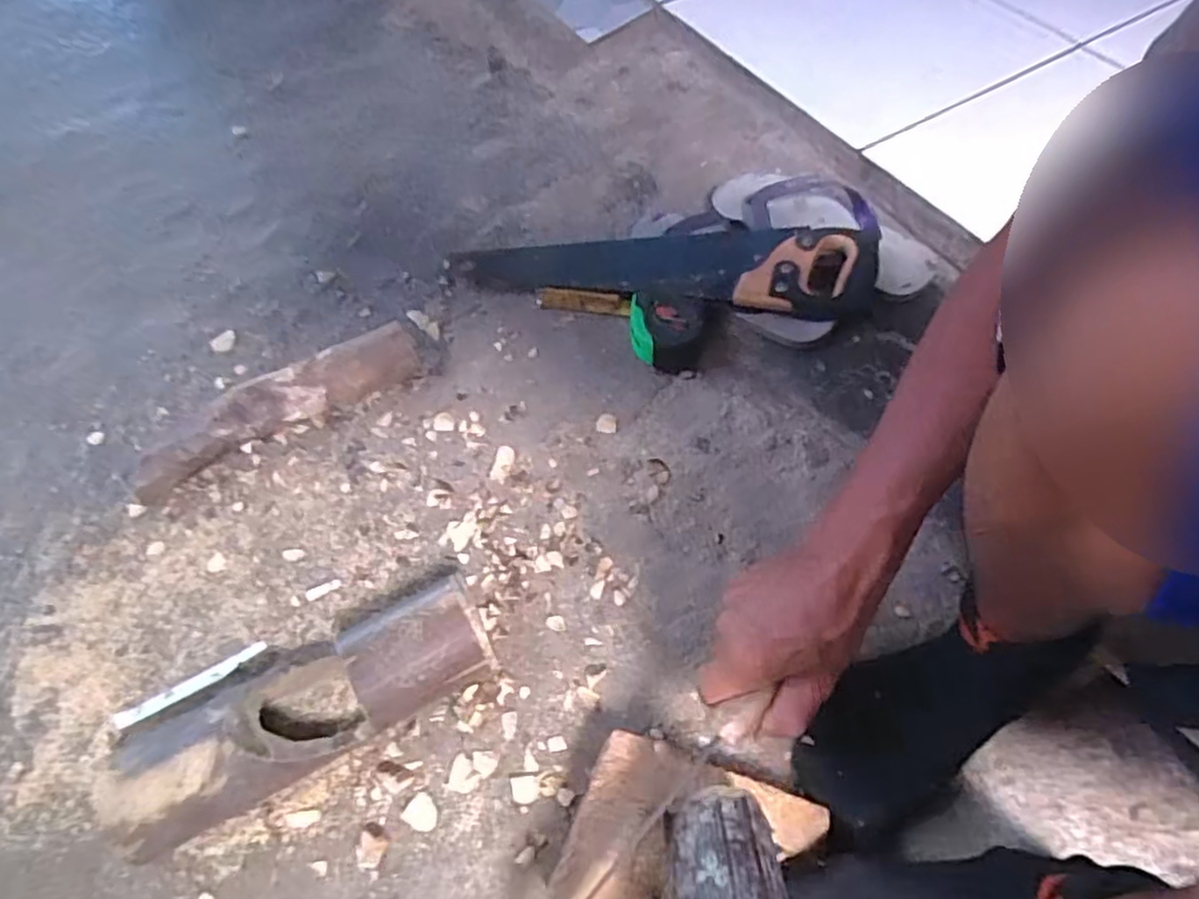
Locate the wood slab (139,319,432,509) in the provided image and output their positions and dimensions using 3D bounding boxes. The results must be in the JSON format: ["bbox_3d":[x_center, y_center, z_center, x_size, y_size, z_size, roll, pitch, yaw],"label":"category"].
[{"bbox_3d":[-0.310,-0.045,0.671,0.289,0.052,0.057,-29,62,-16],"label":"wood slab"}]

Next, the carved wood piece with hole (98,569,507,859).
[{"bbox_3d":[-0.223,0.184,0.521,0.274,0.052,0.103,-25,61,-14],"label":"carved wood piece with hole"}]

